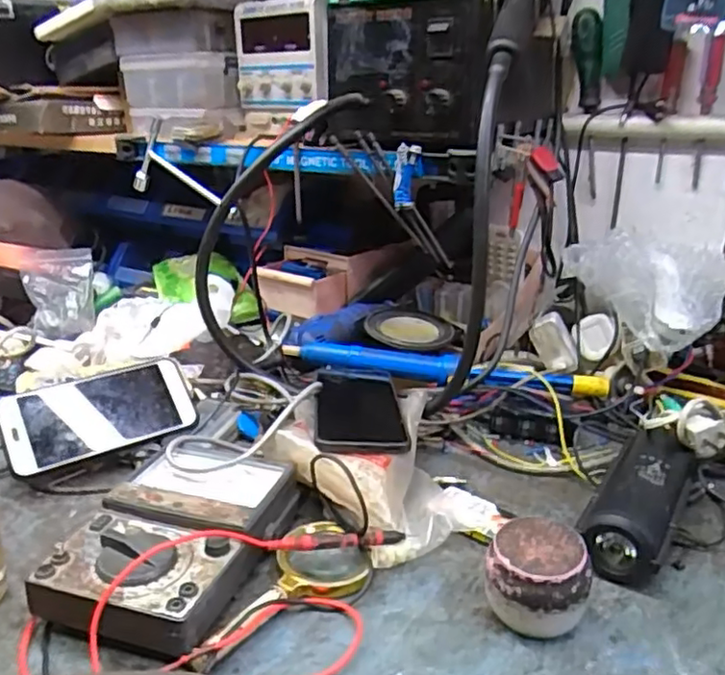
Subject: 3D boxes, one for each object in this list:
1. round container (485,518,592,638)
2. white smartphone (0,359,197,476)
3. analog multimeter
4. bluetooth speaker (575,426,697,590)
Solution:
[{"bbox_3d":[0.109,0.155,0.410,0.060,0.058,0.060,1,20,0],"label":"round container"},{"bbox_3d":[-0.231,0.065,0.579,0.158,0.011,0.080,-17,57,-32],"label":"white smartphone"},{"bbox_3d":[-0.124,0.133,0.451,0.115,0.043,0.189,7,21,15],"label":"analog multimeter"},{"bbox_3d":[0.208,0.125,0.490,0.056,0.056,0.148,14,24,31],"label":"bluetooth speaker"}]

